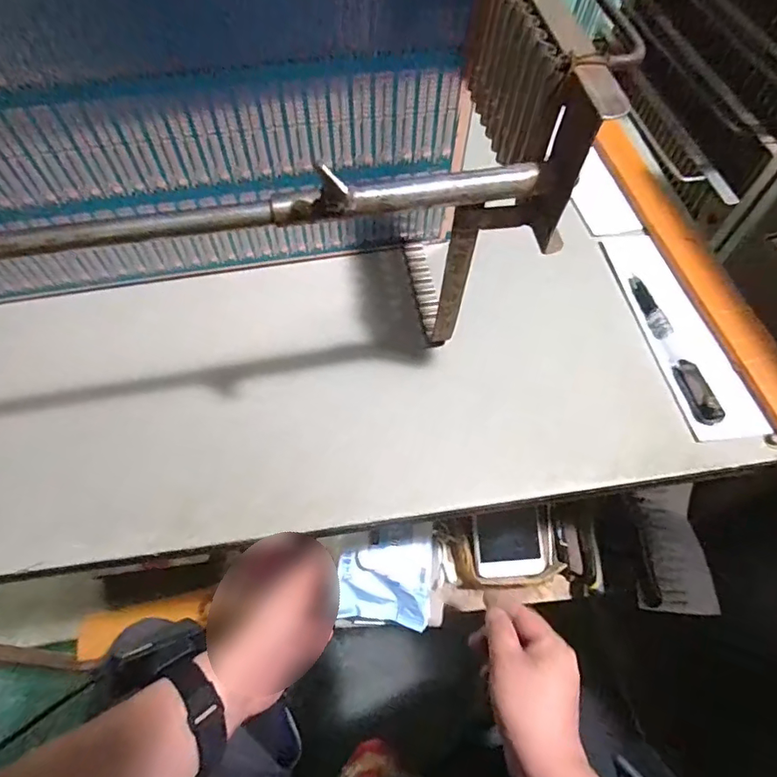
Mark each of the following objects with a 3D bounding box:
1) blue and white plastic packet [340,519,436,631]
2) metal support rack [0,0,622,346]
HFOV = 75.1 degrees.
[{"bbox_3d":[0.000,0.186,0.504,0.089,0.061,0.087,5,60,2],"label":"blue and white plastic packet"},{"bbox_3d":[-0.169,-0.092,0.330,0.530,0.222,0.163,-8,61,-5],"label":"metal support rack"}]

